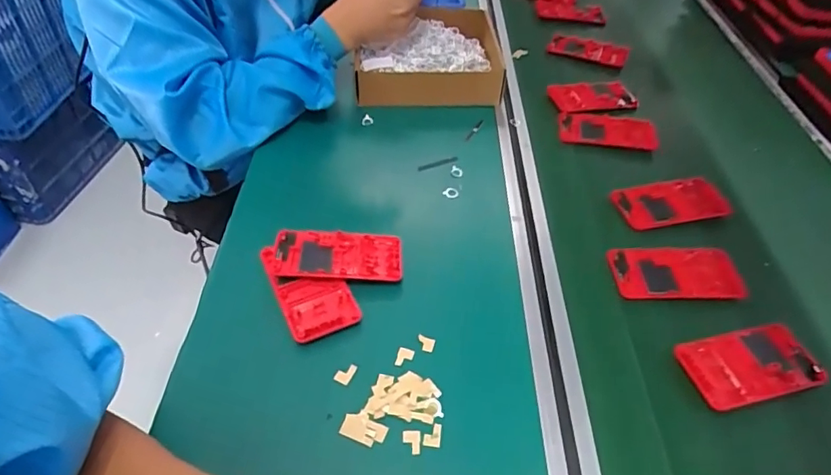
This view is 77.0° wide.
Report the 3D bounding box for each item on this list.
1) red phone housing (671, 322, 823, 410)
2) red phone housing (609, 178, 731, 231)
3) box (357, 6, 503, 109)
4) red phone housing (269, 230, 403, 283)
[{"bbox_3d":[0.292,0.110,0.453,0.123,0.012,0.060,-10,49,-13],"label":"red phone housing"},{"bbox_3d":[0.293,-0.043,0.599,0.125,0.013,0.061,-7,49,-11],"label":"red phone housing"},{"bbox_3d":[0.019,-0.270,0.761,0.206,0.056,0.207,0,48,-5],"label":"box"},{"bbox_3d":[-0.075,0.017,0.505,0.122,0.014,0.058,-1,48,-5],"label":"red phone housing"}]

